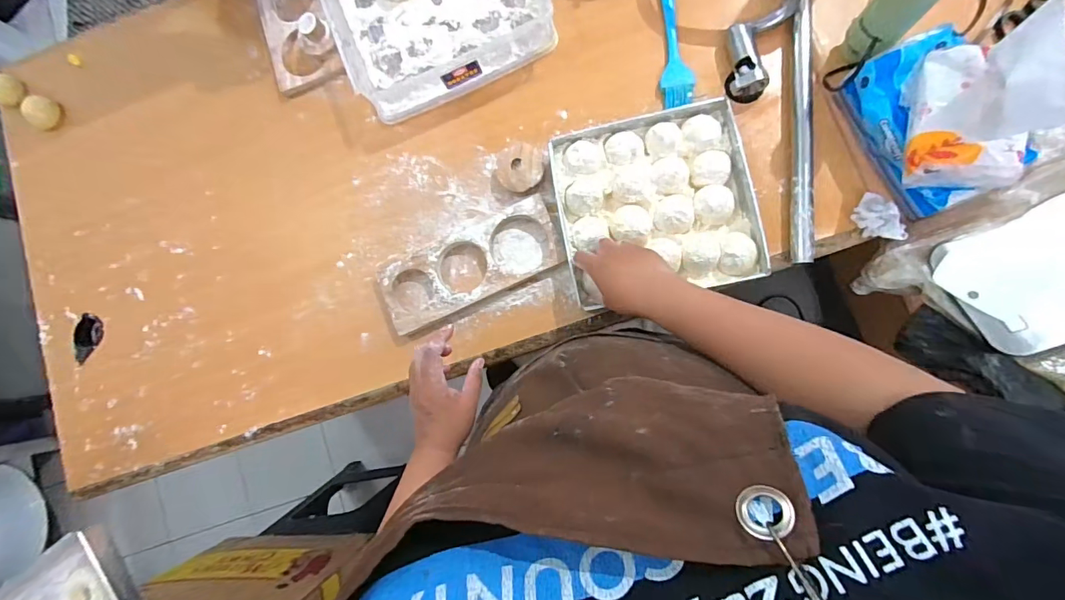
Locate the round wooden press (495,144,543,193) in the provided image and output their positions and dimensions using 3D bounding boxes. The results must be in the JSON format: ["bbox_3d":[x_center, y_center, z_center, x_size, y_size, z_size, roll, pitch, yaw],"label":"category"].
[{"bbox_3d":[-0.016,-0.175,0.611,0.062,0.022,0.063,-1,85,7],"label":"round wooden press"}]

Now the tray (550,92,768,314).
[{"bbox_3d":[0.150,-0.121,0.564,0.223,0.033,0.222,-9,84,8],"label":"tray"}]

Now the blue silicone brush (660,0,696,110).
[{"bbox_3d":[0.189,-0.362,0.601,0.042,0.024,0.220,-2,85,7],"label":"blue silicone brush"}]

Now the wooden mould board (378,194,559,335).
[{"bbox_3d":[-0.084,-0.043,0.606,0.242,0.023,0.093,-25,82,5],"label":"wooden mould board"}]

